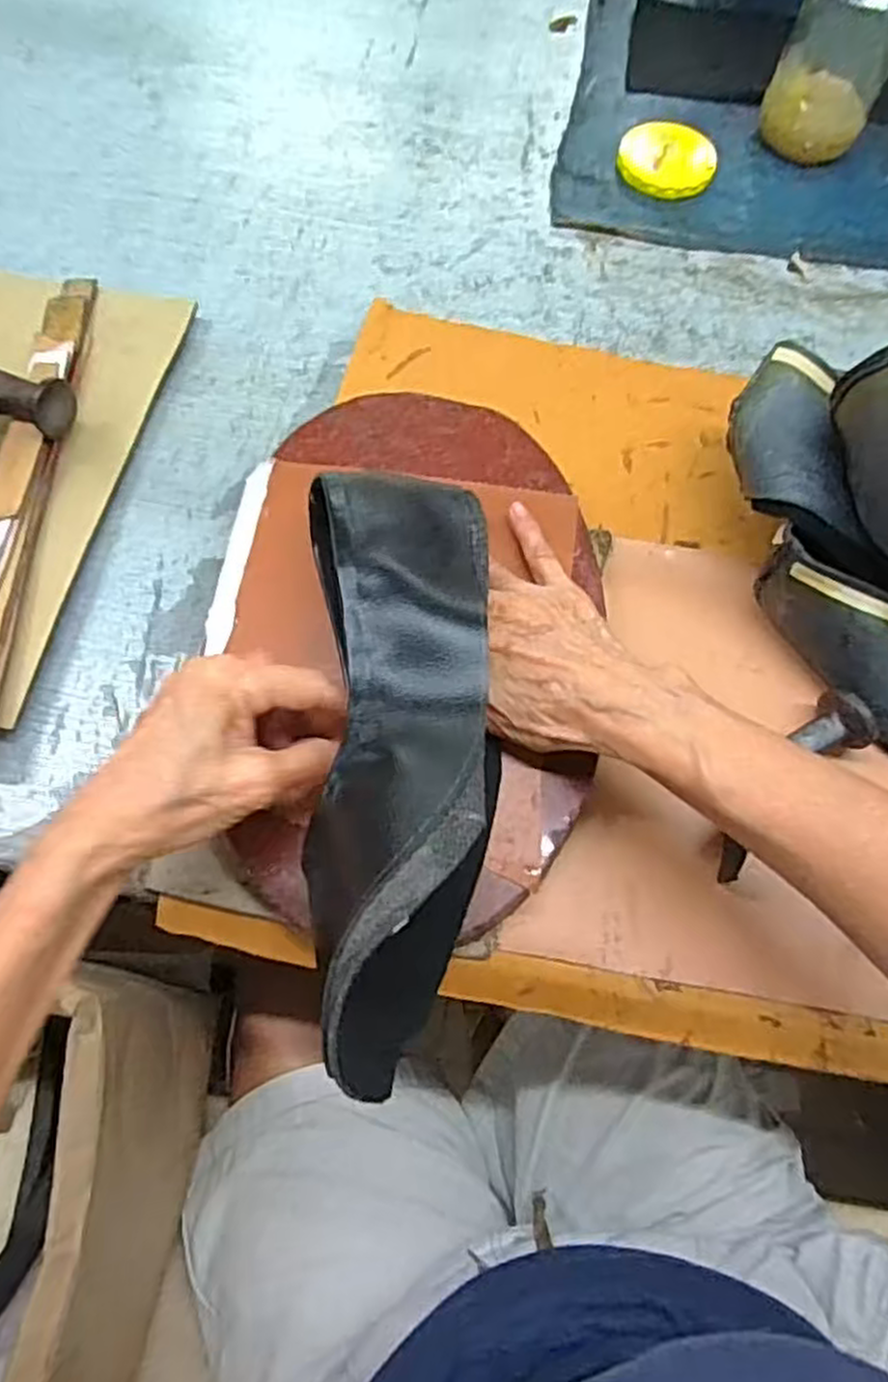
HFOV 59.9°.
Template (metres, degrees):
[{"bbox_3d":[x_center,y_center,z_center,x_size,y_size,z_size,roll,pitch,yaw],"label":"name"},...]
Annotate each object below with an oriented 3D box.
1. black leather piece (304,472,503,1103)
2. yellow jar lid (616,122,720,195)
[{"bbox_3d":[-0.012,0.017,0.320,0.074,0.101,0.257,2,60,-2],"label":"black leather piece"},{"bbox_3d":[0.166,-0.397,0.575,0.073,0.017,0.062,25,69,7],"label":"yellow jar lid"}]

